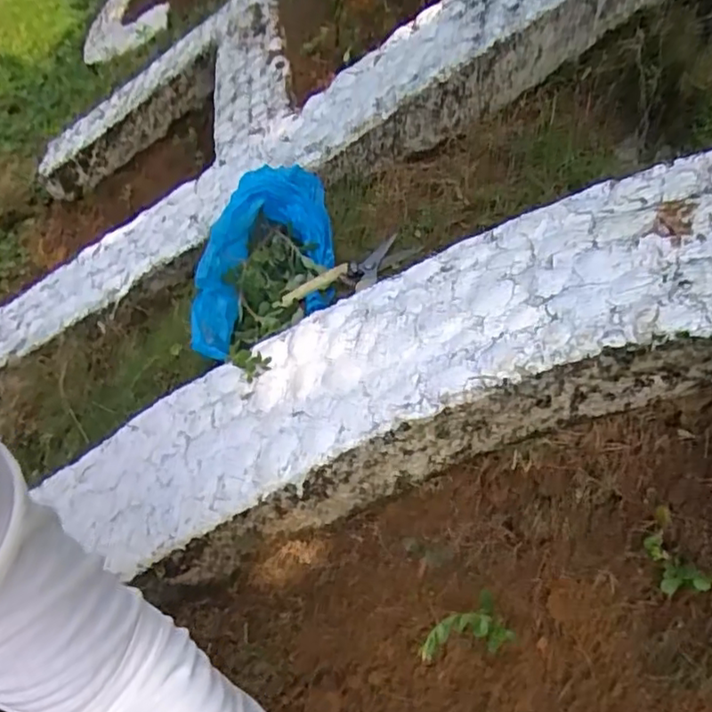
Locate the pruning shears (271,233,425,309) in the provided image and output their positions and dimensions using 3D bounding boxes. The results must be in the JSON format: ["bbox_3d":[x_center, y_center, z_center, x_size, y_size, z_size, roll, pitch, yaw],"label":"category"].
[{"bbox_3d":[-0.013,-0.094,0.730,0.175,0.018,0.060,-22,50,-8],"label":"pruning shears"}]

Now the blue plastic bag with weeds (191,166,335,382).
[{"bbox_3d":[-0.104,-0.086,0.686,0.143,0.122,0.259,5,45,-1],"label":"blue plastic bag with weeds"}]

